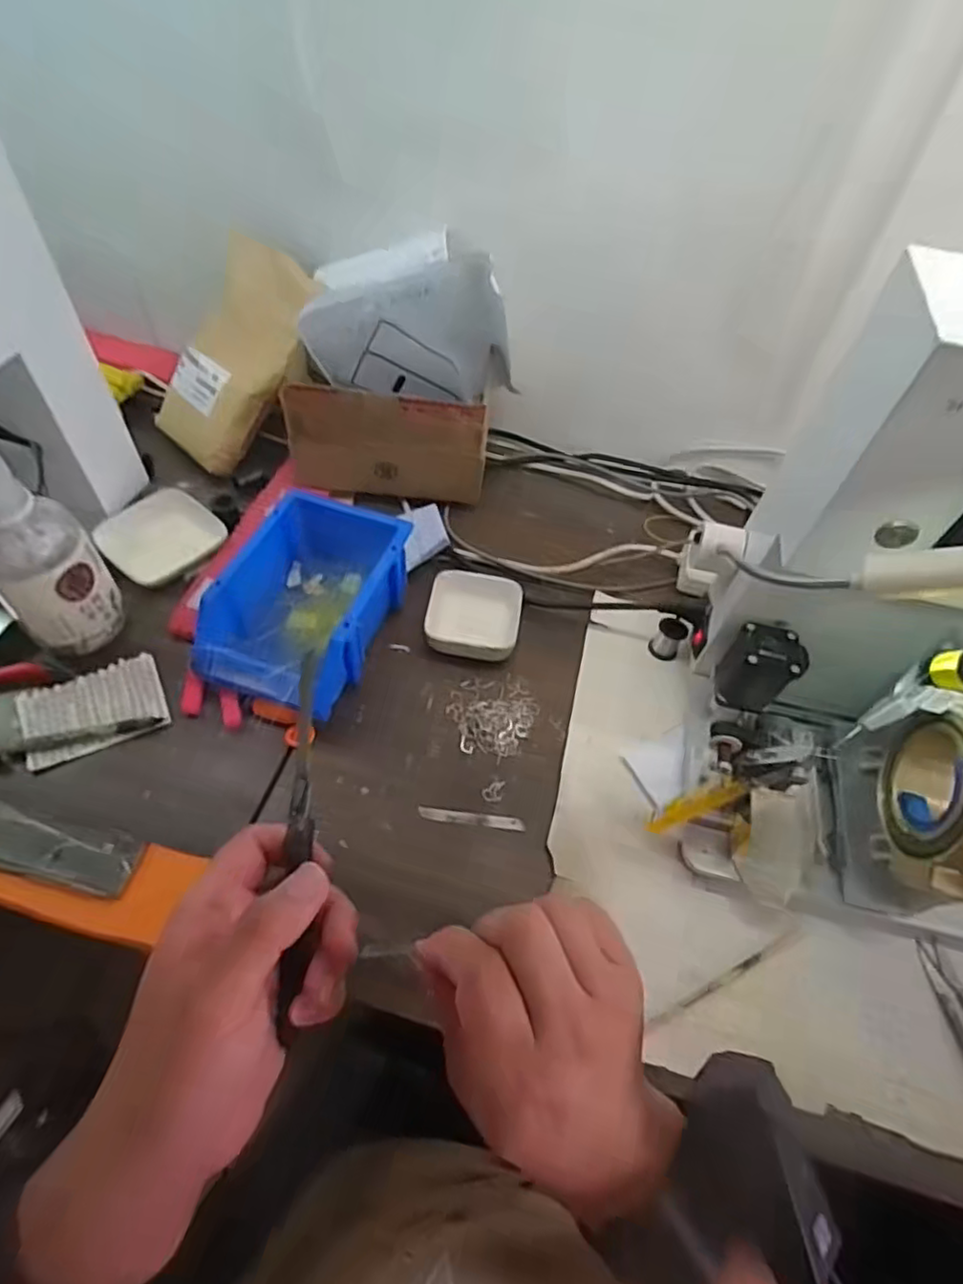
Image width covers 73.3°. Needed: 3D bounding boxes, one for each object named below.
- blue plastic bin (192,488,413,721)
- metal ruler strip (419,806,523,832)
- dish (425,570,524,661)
[{"bbox_3d":[-0.147,-0.031,0.555,0.125,0.079,0.177,18,56,9],"label":"blue plastic bin"},{"bbox_3d":[-0.007,0.135,0.497,0.080,0.004,0.010,7,55,1],"label":"metal ruler strip"},{"bbox_3d":[-0.007,-0.022,0.586,0.081,0.033,0.078,8,55,2],"label":"dish"}]

